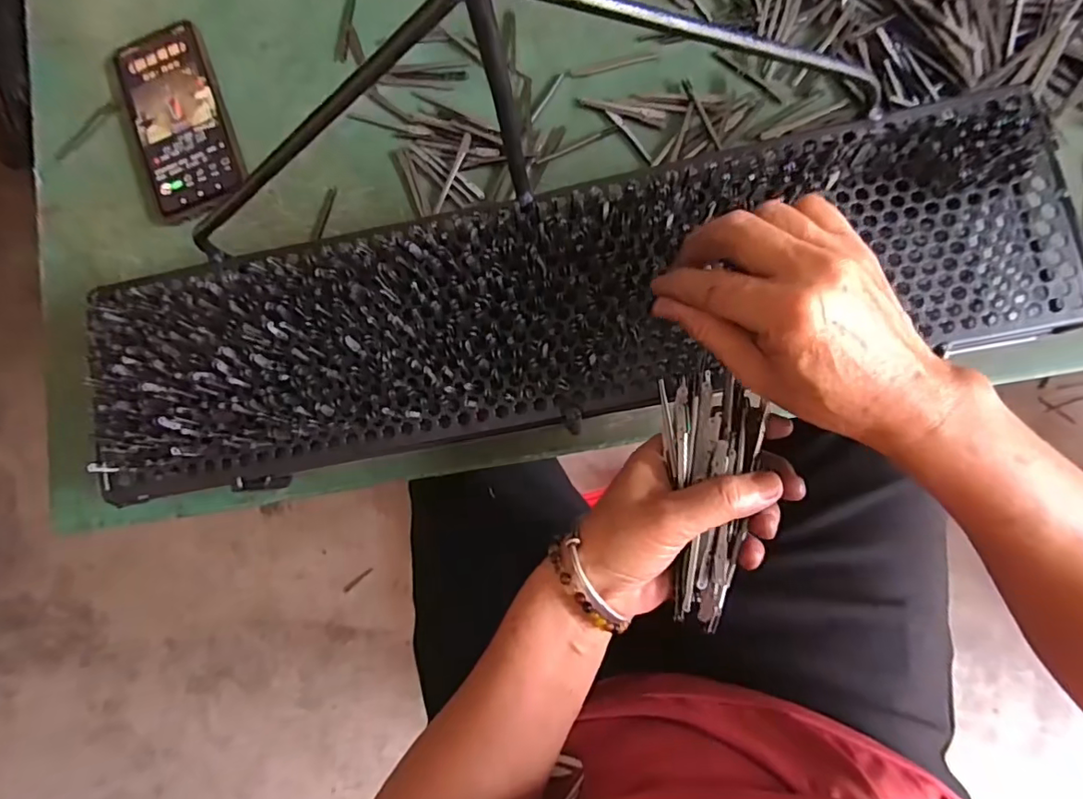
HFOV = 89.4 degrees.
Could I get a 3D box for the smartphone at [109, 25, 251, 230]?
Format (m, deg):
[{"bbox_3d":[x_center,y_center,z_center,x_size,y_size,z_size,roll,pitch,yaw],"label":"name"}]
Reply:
[{"bbox_3d":[-0.298,-0.226,0.445,0.087,0.009,0.164,-21,82,3],"label":"smartphone"}]

